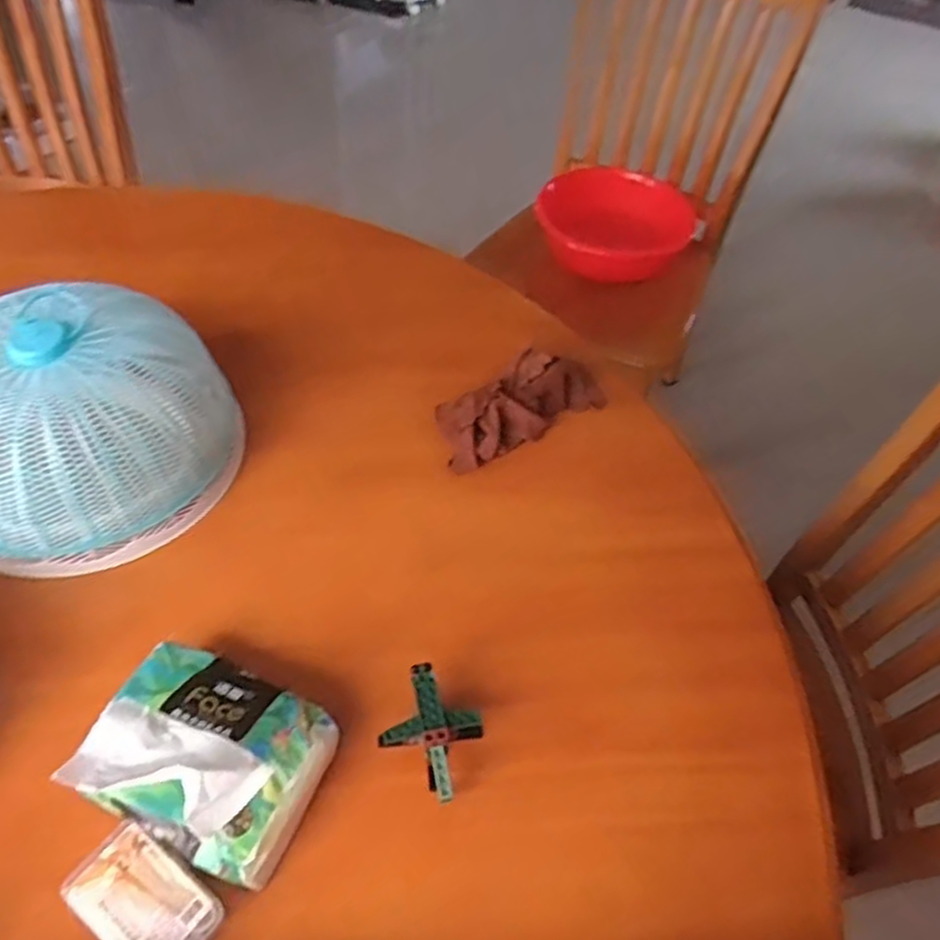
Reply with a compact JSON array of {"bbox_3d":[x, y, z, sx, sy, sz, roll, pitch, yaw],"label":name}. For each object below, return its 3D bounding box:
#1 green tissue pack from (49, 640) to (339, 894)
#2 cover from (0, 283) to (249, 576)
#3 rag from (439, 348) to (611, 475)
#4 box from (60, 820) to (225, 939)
[{"bbox_3d":[-0.163,0.179,0.467,0.137,0.076,0.107,22,54,12],"label":"green tissue pack"},{"bbox_3d":[-0.310,-0.040,0.593,0.241,0.128,0.204,-21,57,-19],"label":"cover"},{"bbox_3d":[0.047,-0.063,0.686,0.175,0.048,0.068,-26,59,-22],"label":"rag"},{"bbox_3d":[-0.188,0.251,0.435,0.083,0.031,0.054,35,58,20],"label":"box"}]

